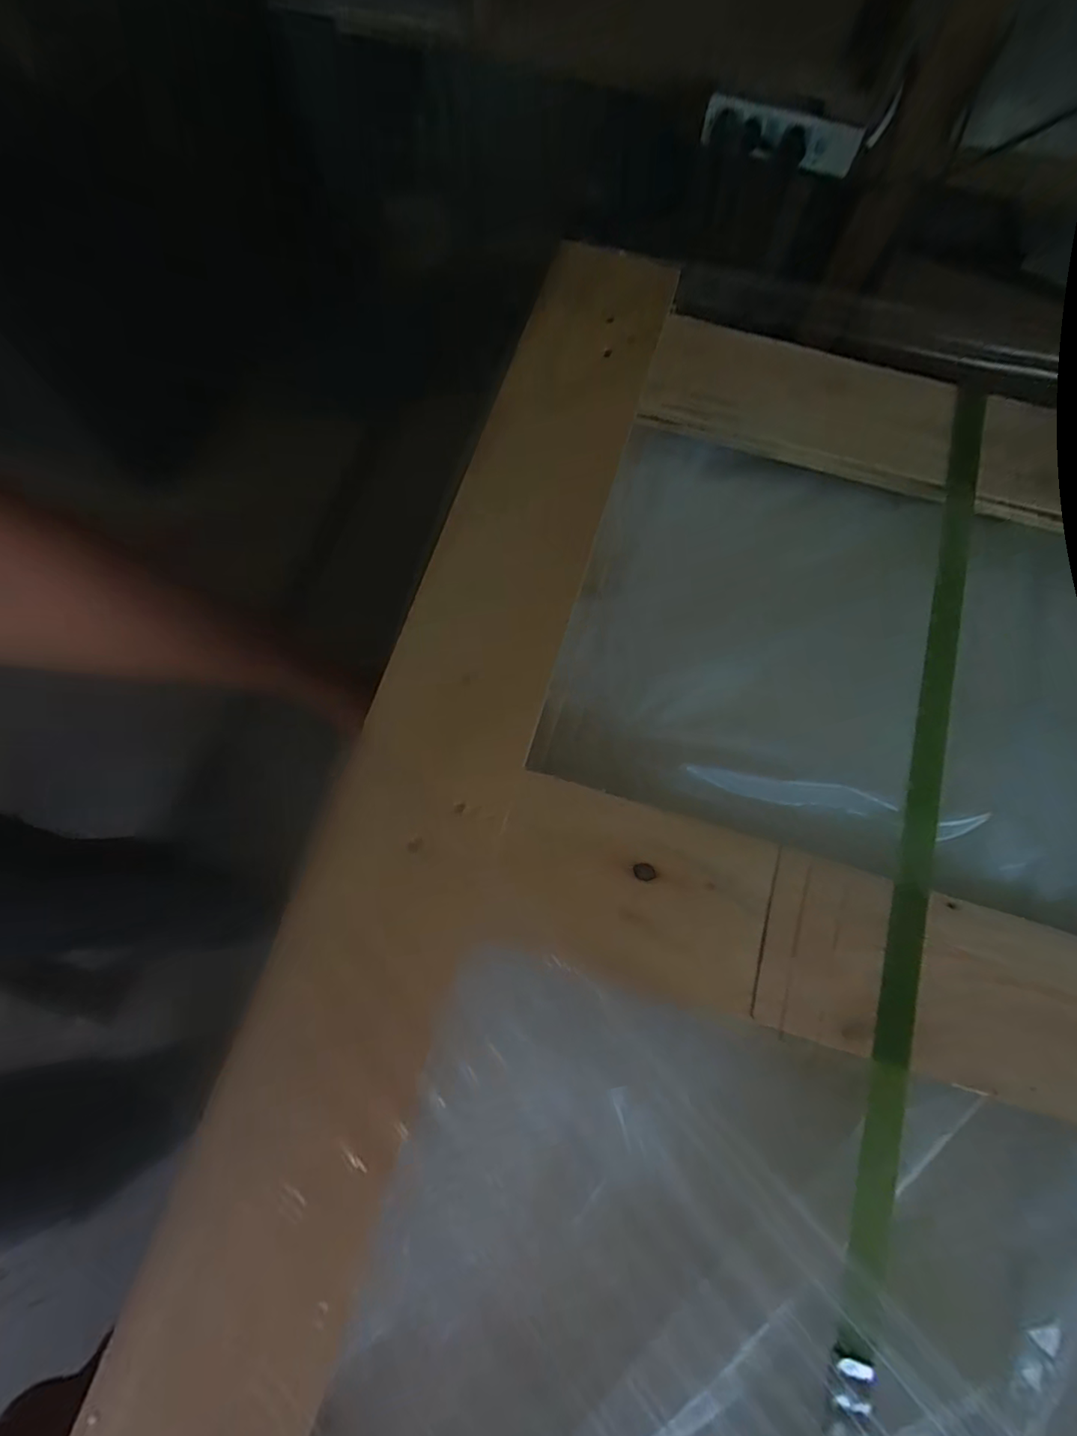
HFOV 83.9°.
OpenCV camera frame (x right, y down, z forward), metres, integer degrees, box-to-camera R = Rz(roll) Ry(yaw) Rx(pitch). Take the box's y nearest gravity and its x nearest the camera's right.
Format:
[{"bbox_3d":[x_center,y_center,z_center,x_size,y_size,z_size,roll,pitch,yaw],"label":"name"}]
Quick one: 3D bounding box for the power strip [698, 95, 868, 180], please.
[{"bbox_3d":[0.305,-0.731,0.756,0.193,0.055,0.028,15,73,3],"label":"power strip"}]

